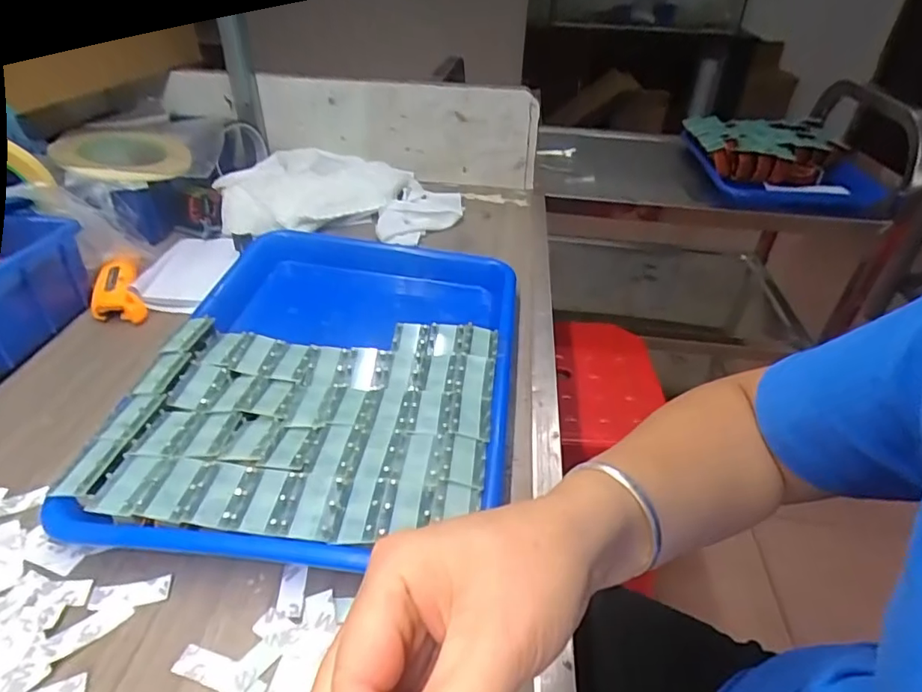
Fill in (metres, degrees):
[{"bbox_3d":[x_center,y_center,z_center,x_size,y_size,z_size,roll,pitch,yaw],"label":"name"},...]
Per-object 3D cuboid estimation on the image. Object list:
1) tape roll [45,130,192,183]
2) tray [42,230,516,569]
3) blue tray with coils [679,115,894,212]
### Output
[{"bbox_3d":[-0.339,-0.193,0.546,0.119,0.019,0.118,-16,41,-22],"label":"tape roll"},{"bbox_3d":[-0.088,0.010,0.405,0.252,0.045,0.329,4,37,3],"label":"tray"},{"bbox_3d":[0.550,-0.333,0.962,0.274,0.056,0.334,5,37,4],"label":"blue tray with coils"}]

